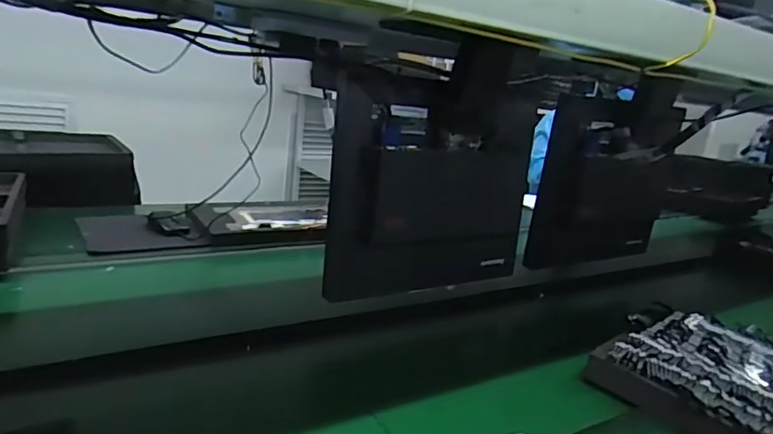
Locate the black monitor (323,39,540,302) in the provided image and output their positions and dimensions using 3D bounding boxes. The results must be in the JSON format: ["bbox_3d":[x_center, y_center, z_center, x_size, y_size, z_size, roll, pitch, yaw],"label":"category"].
[{"bbox_3d":[0.084,-0.053,0.782,0.356,0.338,0.049,-4,18,-28],"label":"black monitor"}]

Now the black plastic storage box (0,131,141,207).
[{"bbox_3d":[-0.839,-0.115,1.250,0.452,0.129,0.277,-3,18,-32],"label":"black plastic storage box"}]

